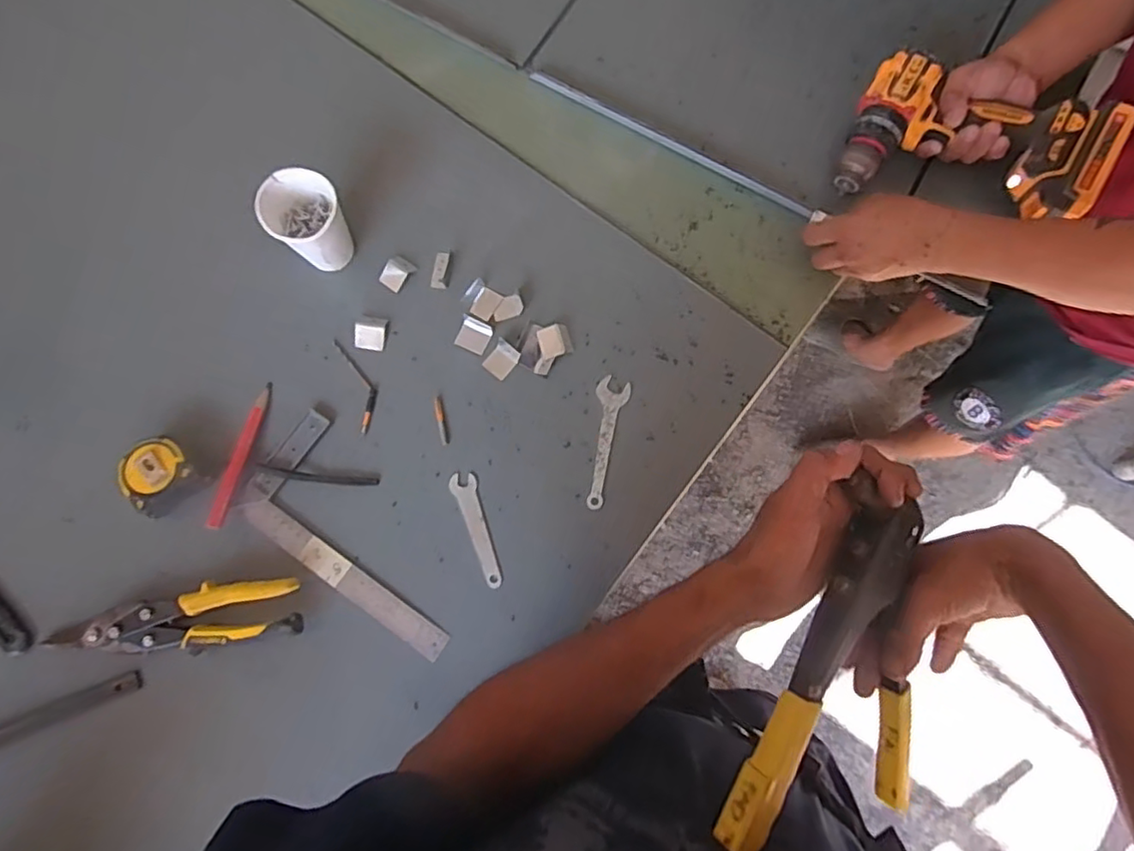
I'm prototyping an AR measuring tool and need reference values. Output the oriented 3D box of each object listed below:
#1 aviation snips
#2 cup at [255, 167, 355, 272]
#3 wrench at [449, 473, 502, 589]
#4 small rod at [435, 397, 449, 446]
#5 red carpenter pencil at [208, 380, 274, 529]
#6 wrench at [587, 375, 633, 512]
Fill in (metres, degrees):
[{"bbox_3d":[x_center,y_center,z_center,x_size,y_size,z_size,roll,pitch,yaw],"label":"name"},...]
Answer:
[{"bbox_3d":[-0.363,0.180,0.565,0.235,0.028,0.049,-7,77,-2],"label":"aviation snips"},{"bbox_3d":[-0.257,-0.200,0.623,0.069,0.083,0.070,0,76,0],"label":"cup"},{"bbox_3d":[-0.088,0.102,0.603,0.024,0.004,0.113,-18,77,-5],"label":"wrench"},{"bbox_3d":[-0.127,-0.004,0.620,0.008,0.004,0.049,-12,76,-2],"label":"small rod"},{"bbox_3d":[-0.323,0.028,0.611,0.013,0.013,0.149,13,77,3],"label":"red carpenter pencil"},{"bbox_3d":[0.038,0.017,0.619,0.033,0.004,0.133,11,77,2],"label":"wrench"}]

